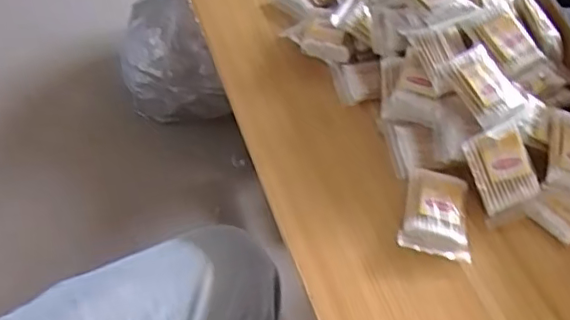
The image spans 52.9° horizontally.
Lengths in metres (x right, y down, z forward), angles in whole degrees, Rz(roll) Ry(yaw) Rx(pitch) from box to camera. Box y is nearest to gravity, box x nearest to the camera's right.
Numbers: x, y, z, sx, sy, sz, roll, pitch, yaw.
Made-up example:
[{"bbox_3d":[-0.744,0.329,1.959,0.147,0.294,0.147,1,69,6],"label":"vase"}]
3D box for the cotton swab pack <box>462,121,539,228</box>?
[{"bbox_3d":[0.206,0.014,0.540,0.055,0.010,0.088,-16,81,4],"label":"cotton swab pack"}]

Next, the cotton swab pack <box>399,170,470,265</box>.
[{"bbox_3d":[0.141,0.048,0.538,0.062,0.014,0.090,8,54,6],"label":"cotton swab pack"}]

